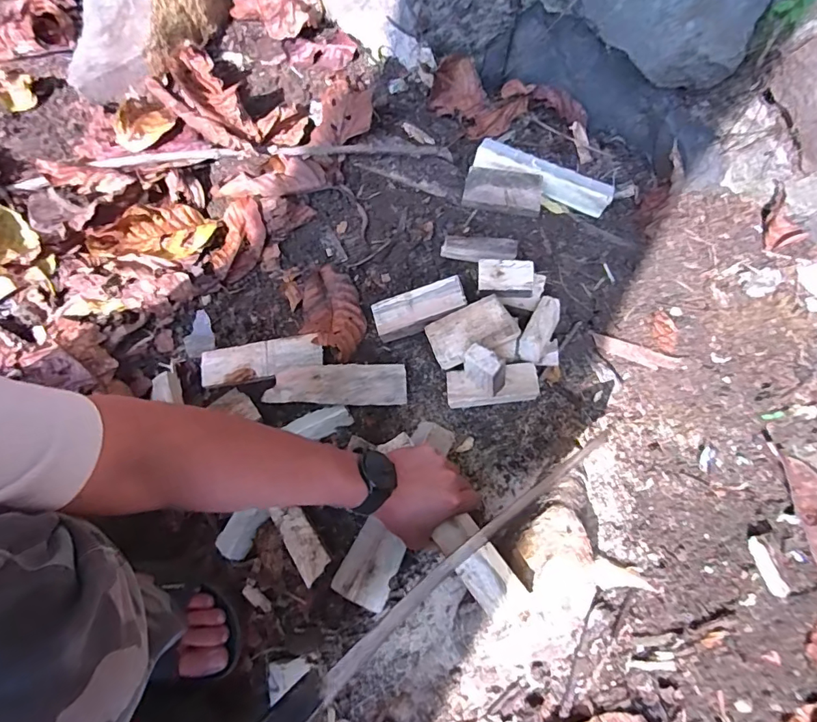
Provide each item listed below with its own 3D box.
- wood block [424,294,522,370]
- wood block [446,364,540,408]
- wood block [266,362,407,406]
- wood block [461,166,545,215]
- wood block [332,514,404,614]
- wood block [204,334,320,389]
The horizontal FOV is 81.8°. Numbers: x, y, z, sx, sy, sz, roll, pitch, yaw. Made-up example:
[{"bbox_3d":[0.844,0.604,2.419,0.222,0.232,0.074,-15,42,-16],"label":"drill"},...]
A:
[{"bbox_3d":[0.074,-0.036,0.561,0.099,0.015,0.059,-25,70,6],"label":"wood block"},{"bbox_3d":[0.101,0.030,0.573,0.107,0.026,0.044,-5,75,-3],"label":"wood block"},{"bbox_3d":[-0.088,0.030,0.576,0.168,0.029,0.049,1,75,-1],"label":"wood block"},{"bbox_3d":[0.128,-0.228,0.632,0.101,0.017,0.054,12,94,4],"label":"wood block"},{"bbox_3d":[-0.041,0.225,0.522,0.059,0.025,0.079,24,76,5],"label":"wood block"},{"bbox_3d":[-0.183,-0.001,0.591,0.149,0.022,0.047,-10,76,-4],"label":"wood block"}]

